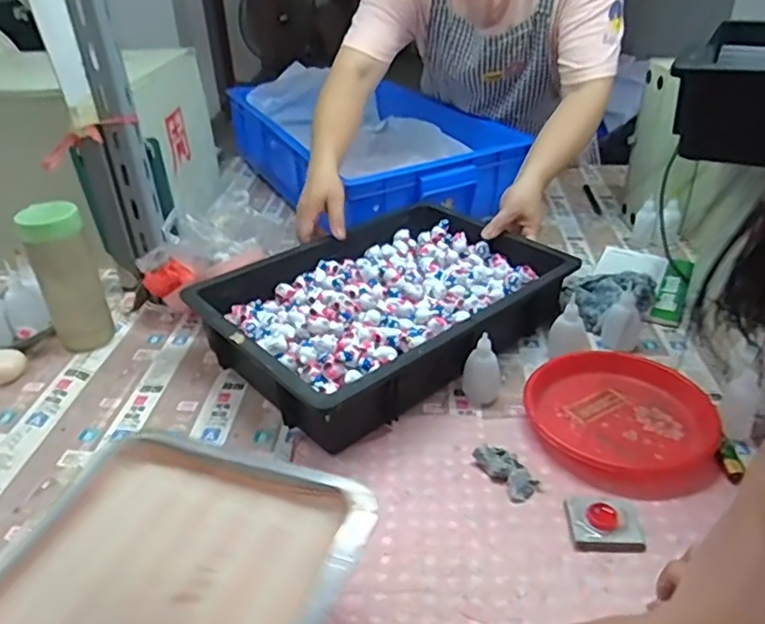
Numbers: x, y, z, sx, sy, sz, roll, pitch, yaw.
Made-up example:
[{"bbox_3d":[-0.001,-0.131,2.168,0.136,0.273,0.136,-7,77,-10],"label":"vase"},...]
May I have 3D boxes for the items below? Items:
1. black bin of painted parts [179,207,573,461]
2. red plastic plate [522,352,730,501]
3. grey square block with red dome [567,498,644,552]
[{"bbox_3d":[-0.002,-0.008,0.836,0.445,0.121,0.317,-21,37,-29],"label":"black bin of painted parts"},{"bbox_3d":[0.266,0.117,0.694,0.199,0.039,0.208,-1,32,1],"label":"red plastic plate"},{"bbox_3d":[0.209,0.197,0.577,0.067,0.017,0.054,3,32,7],"label":"grey square block with red dome"}]

